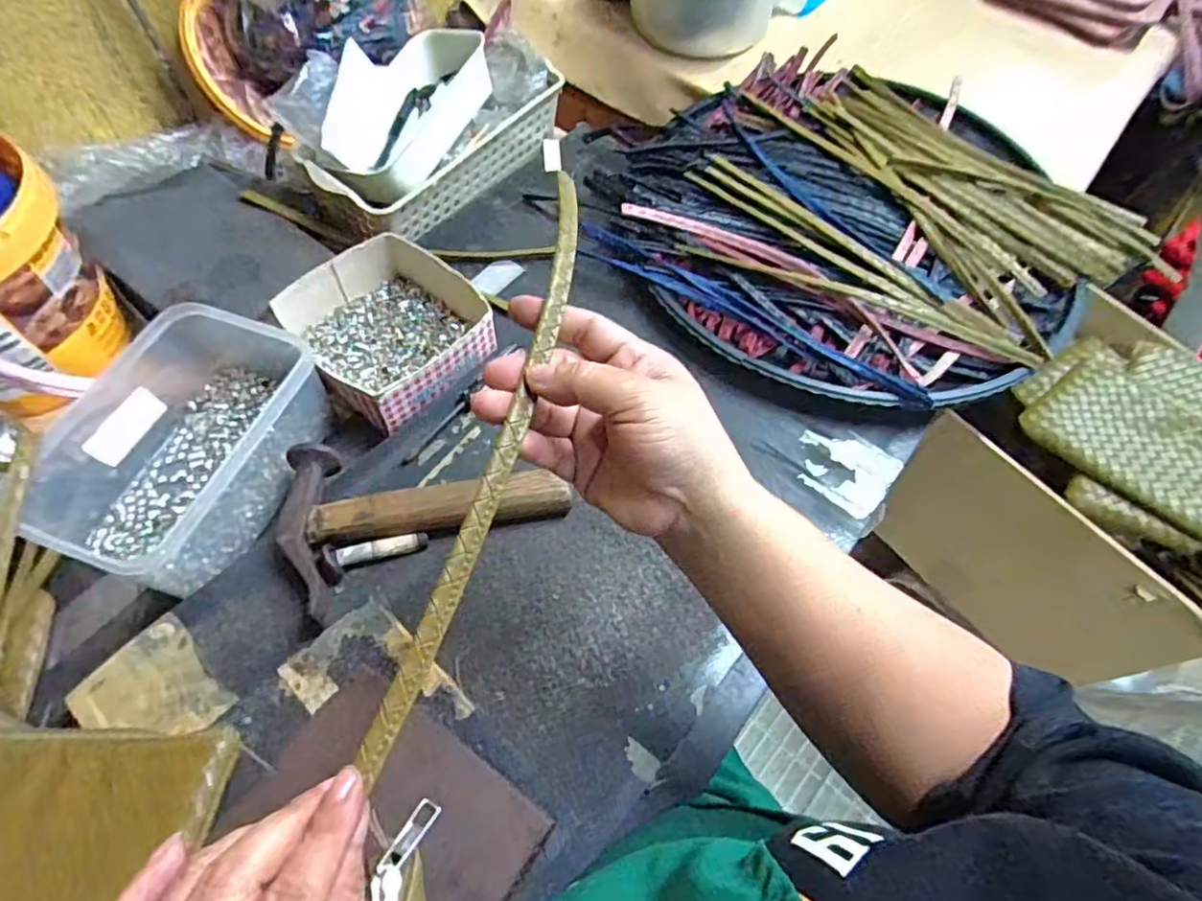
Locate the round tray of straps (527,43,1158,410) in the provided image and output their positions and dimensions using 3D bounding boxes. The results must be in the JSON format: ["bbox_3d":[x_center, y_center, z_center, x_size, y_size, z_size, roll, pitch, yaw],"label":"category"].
[{"bbox_3d":[0.234,-0.246,0.644,0.439,0.064,0.463,1,59,-2],"label":"round tray of straps"}]

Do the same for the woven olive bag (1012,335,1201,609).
[{"bbox_3d":[0.609,0.029,0.619,0.250,0.088,0.360,-22,63,-15],"label":"woven olive bag"}]

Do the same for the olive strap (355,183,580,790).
[{"bbox_3d":[-0.043,-0.015,0.278,0.024,0.012,0.283,14,68,5],"label":"olive strap"}]

